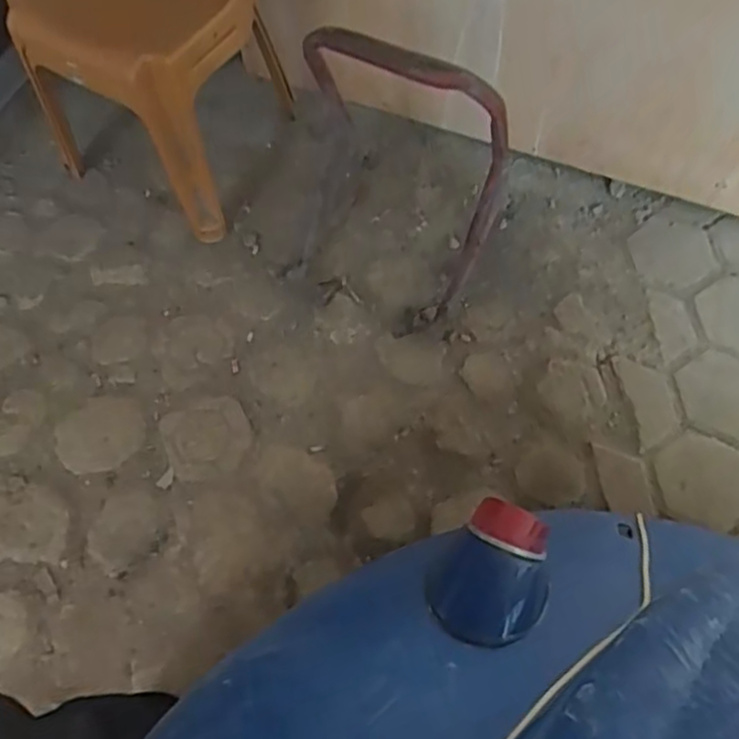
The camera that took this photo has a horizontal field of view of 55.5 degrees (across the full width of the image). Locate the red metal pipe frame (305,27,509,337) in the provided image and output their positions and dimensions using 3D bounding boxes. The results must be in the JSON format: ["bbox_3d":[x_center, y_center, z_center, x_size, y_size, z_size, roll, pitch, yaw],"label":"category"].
[{"bbox_3d":[0.042,-0.330,1.305,0.377,0.664,0.233,15,66,9],"label":"red metal pipe frame"}]

